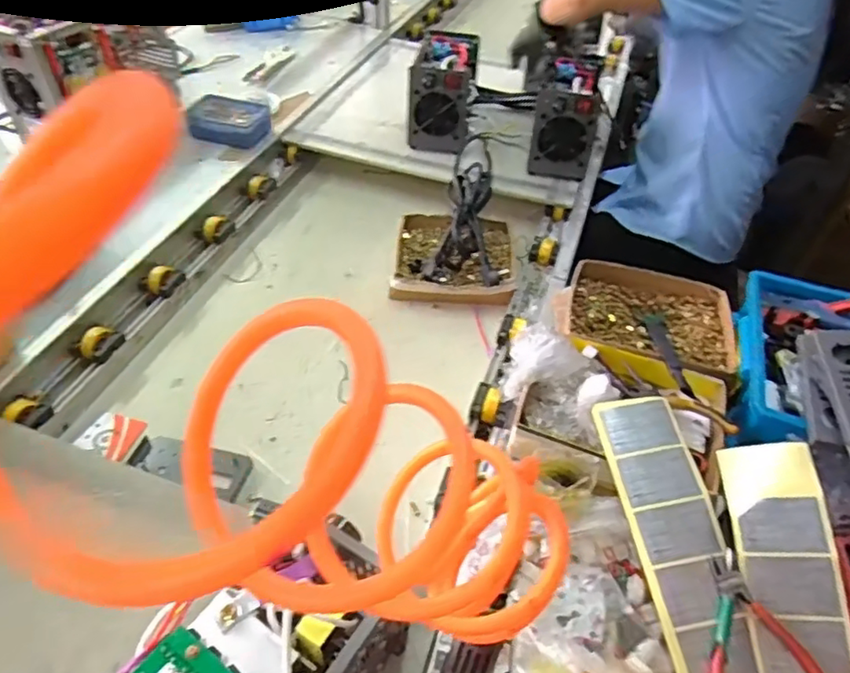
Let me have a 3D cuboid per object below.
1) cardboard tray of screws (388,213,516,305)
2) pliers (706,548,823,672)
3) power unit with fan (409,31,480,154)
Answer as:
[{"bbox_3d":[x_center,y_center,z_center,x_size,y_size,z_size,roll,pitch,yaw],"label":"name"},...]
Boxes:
[{"bbox_3d":[0.050,-0.136,1.045,0.212,0.043,0.196,5,46,2],"label":"cardboard tray of screws"},{"bbox_3d":[0.302,0.276,0.558,0.117,0.011,0.136,-4,62,-7],"label":"pliers"},{"bbox_3d":[0.038,-0.487,1.205,0.118,0.164,0.191,5,46,3],"label":"power unit with fan"}]

